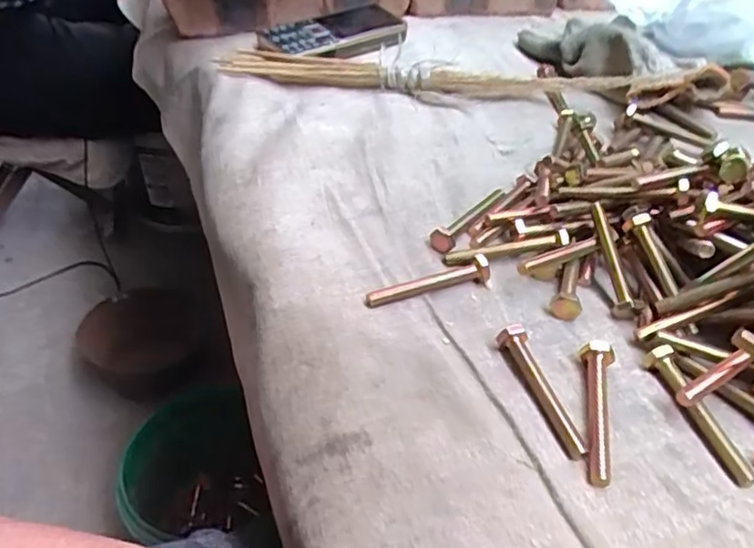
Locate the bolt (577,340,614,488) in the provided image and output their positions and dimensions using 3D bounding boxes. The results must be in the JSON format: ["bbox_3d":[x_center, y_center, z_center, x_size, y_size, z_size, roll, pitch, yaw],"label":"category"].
[{"bbox_3d":[0.093,0.056,0.260,0.013,0.014,0.065,10,39,9],"label":"bolt"}]

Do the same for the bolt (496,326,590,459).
[{"bbox_3d":[0.072,0.047,0.270,0.012,0.011,0.070,-9,40,-14],"label":"bolt"}]

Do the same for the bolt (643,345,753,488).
[{"bbox_3d":[0.134,0.056,0.259,0.012,0.012,0.064,-7,40,-11],"label":"bolt"}]

